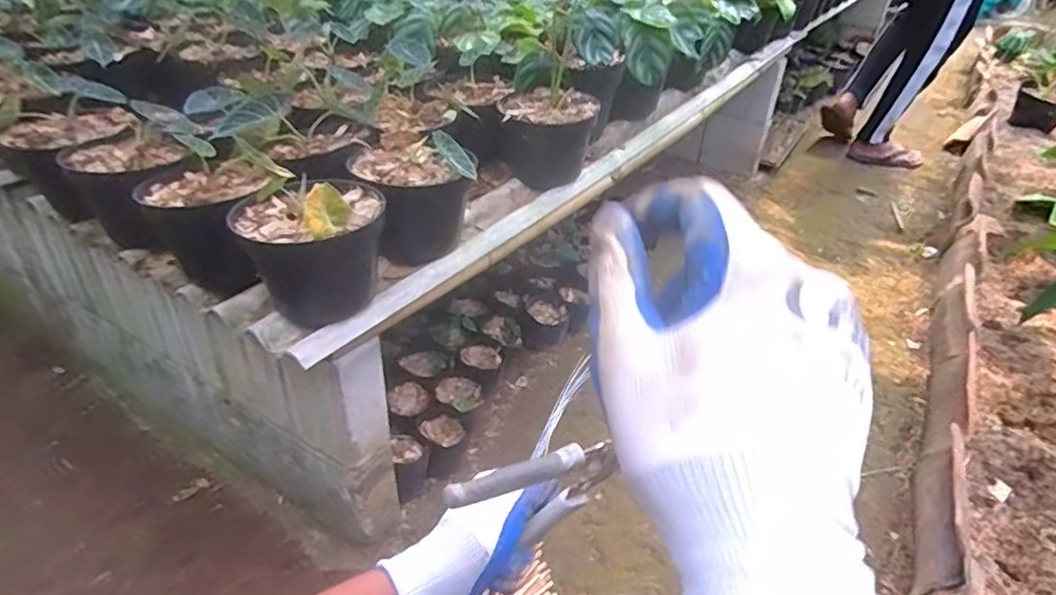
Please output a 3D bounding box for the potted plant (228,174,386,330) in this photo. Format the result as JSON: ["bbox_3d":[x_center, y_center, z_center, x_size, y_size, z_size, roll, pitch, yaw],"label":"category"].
[{"bbox_3d":[-0.258,-0.060,0.750,0.167,0.170,0.141,-20,42,-28],"label":"potted plant"}]

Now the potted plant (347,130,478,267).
[{"bbox_3d":[-0.161,-0.141,0.868,0.155,0.151,0.166,-10,38,-17],"label":"potted plant"}]

